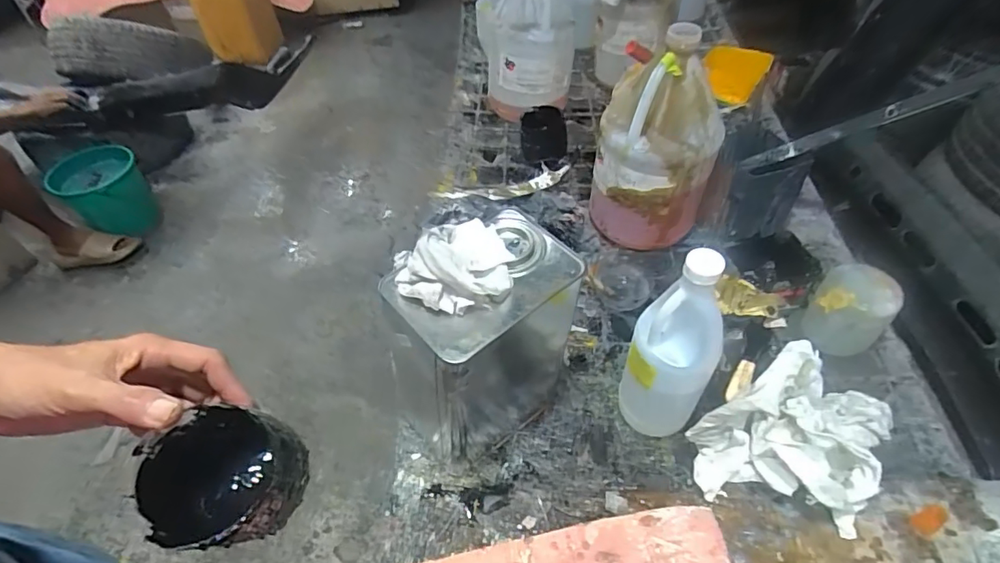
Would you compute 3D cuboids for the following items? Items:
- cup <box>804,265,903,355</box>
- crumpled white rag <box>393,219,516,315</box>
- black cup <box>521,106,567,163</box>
[{"bbox_3d":[0.421,0.036,0.625,0.080,0.092,0.080,-2,49,2],"label":"cup"},{"bbox_3d":[-0.031,-0.016,0.420,0.079,0.044,0.099,36,60,29],"label":"crumpled white rag"},{"bbox_3d":[0.072,-0.243,0.876,0.070,0.081,0.067,-2,49,2],"label":"black cup"}]

